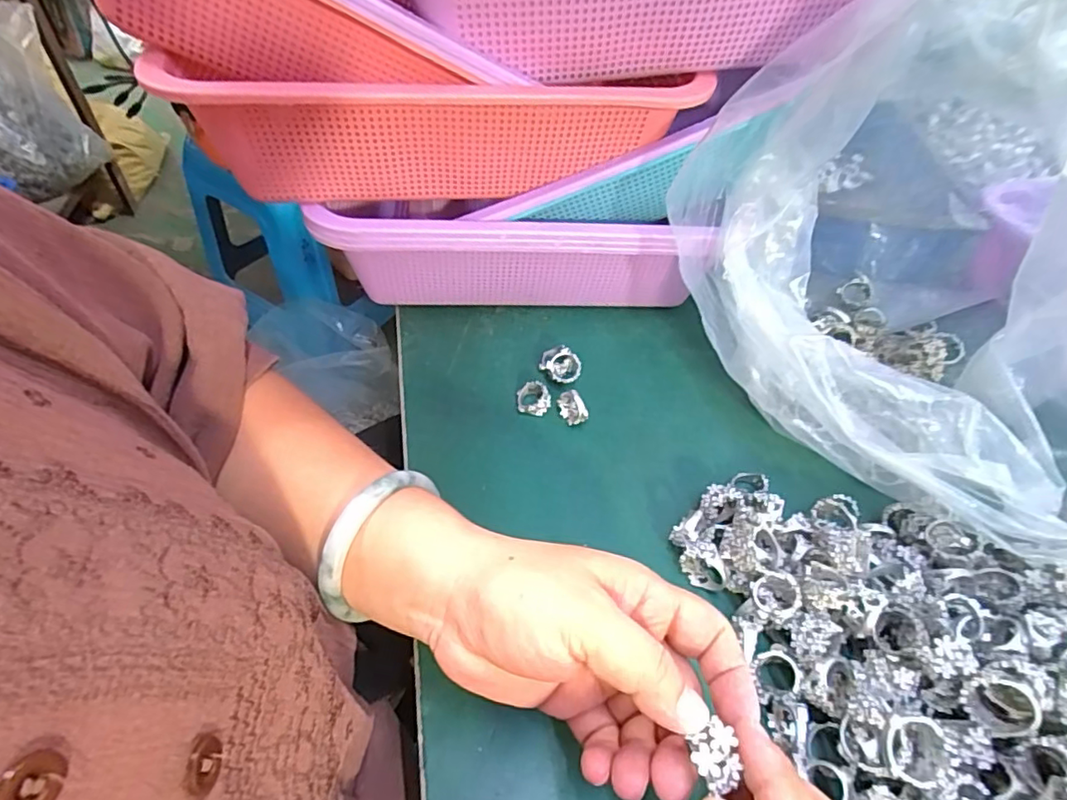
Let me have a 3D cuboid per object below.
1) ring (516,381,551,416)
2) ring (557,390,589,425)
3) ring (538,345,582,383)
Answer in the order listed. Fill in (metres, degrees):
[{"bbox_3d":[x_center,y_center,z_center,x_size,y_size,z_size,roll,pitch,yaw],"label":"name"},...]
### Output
[{"bbox_3d":[0.000,-0.002,0.377,0.021,0.013,0.022,2,50,-2],"label":"ring"},{"bbox_3d":[0.025,0.006,0.370,0.010,0.019,0.024,-21,54,-19],"label":"ring"},{"bbox_3d":[0.017,-0.024,0.394,0.030,0.018,0.018,35,56,23],"label":"ring"}]

